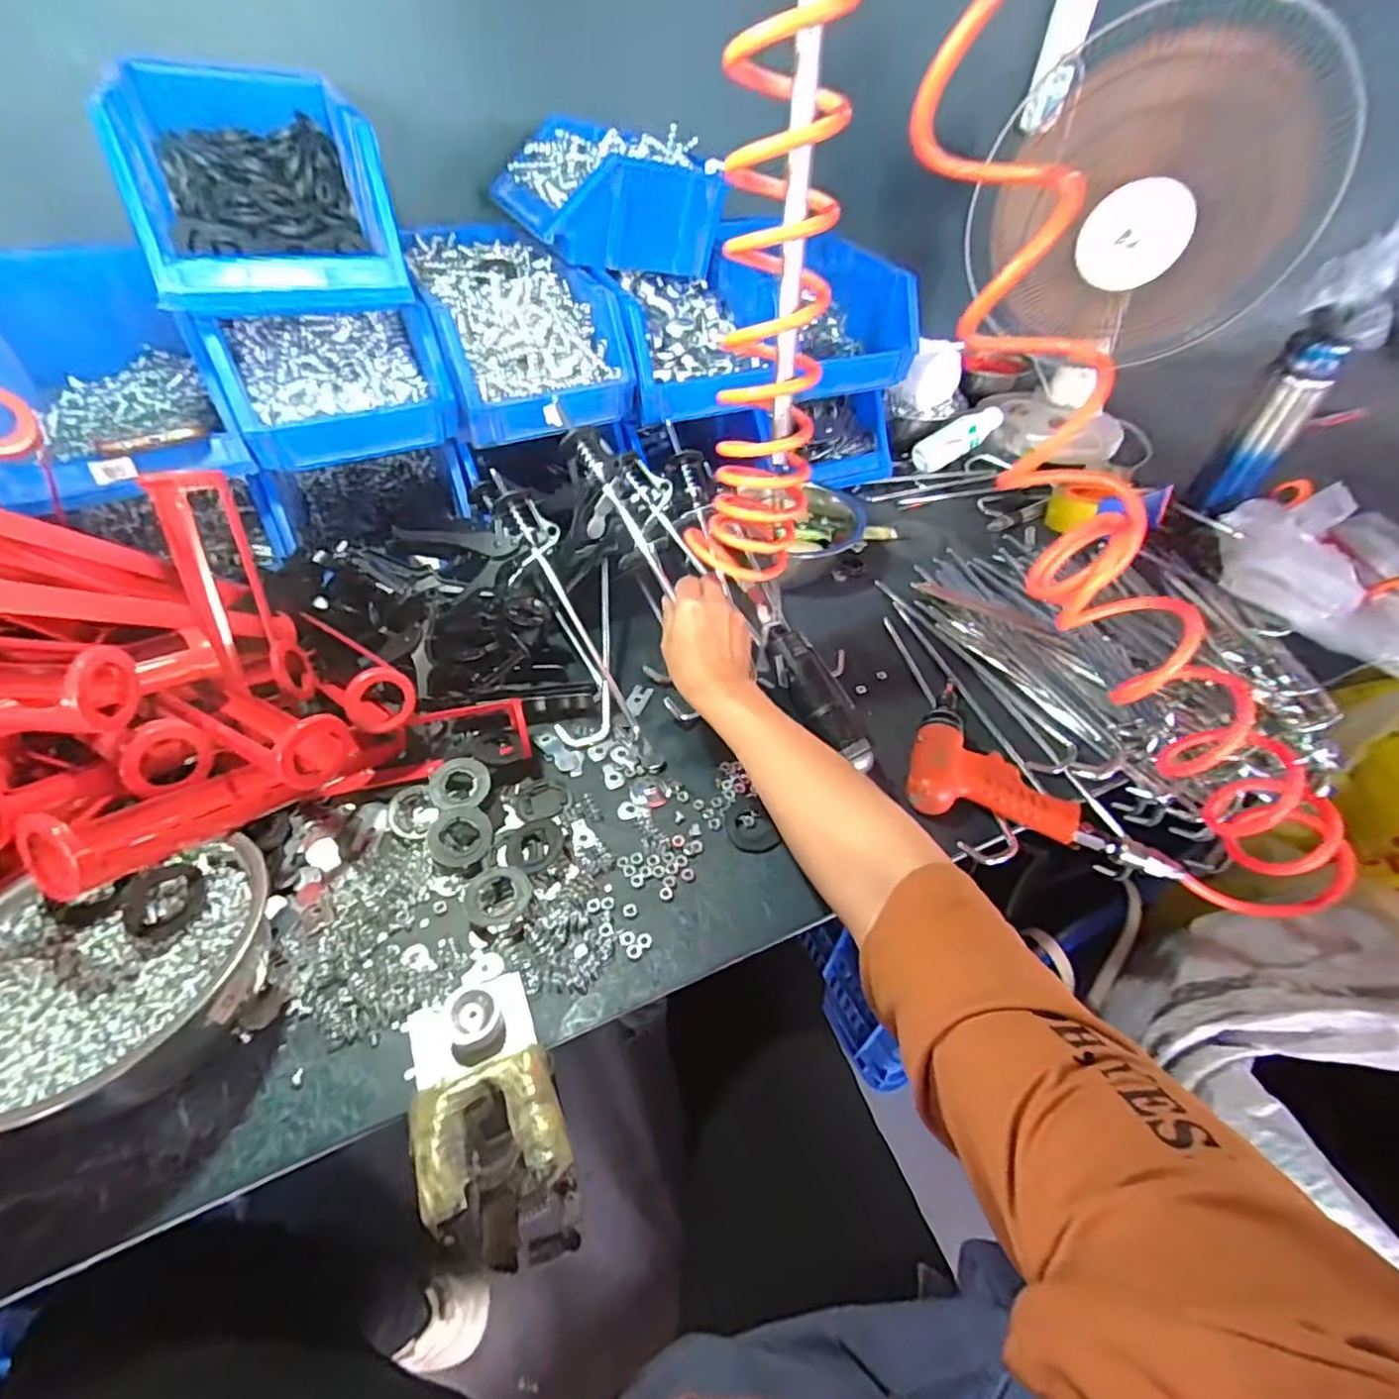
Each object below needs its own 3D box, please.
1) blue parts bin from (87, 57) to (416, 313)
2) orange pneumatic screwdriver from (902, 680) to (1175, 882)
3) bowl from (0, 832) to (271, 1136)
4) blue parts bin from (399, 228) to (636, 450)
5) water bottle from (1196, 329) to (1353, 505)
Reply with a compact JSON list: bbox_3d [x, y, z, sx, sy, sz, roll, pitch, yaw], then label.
[{"bbox_3d":[-0.416,-0.496,0.613,0.195,0.118,0.332,-17,49,-19],"label":"blue parts bin"},{"bbox_3d":[0.306,0.068,0.585,0.221,0.043,0.159,18,47,13],"label":"orange pneumatic screwdriver"},{"bbox_3d":[-0.361,0.175,0.401,0.183,0.077,0.158,-16,49,-19],"label":"bowl"},{"bbox_3d":[-0.237,-0.458,0.787,0.202,0.125,0.348,-19,50,-21],"label":"blue parts bin"},{"bbox_3d":[0.882,-0.421,0.987,0.091,0.254,0.065,30,28,19],"label":"water bottle"}]

